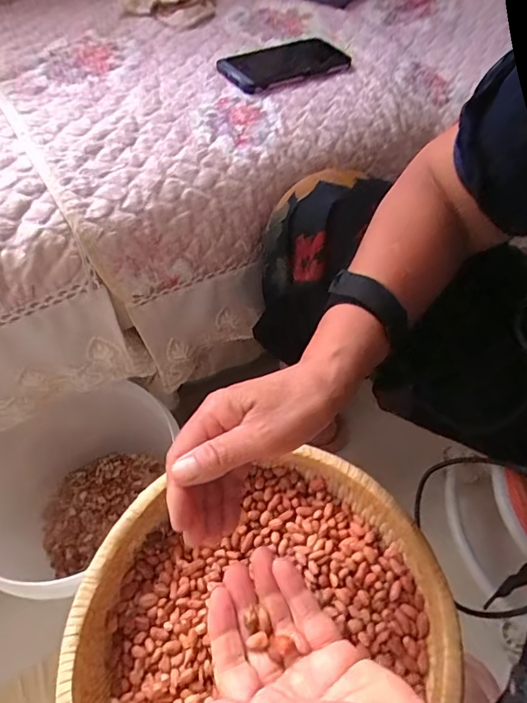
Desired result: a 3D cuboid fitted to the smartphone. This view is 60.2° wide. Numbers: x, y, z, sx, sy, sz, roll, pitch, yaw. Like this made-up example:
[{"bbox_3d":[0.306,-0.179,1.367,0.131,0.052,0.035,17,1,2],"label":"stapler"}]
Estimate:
[{"bbox_3d":[0.028,-0.361,0.564,0.165,0.010,0.085,-25,58,-17],"label":"smartphone"}]

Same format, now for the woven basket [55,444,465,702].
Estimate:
[{"bbox_3d":[0.001,0.233,0.353,0.281,0.065,0.258,-6,54,-4],"label":"woven basket"}]

